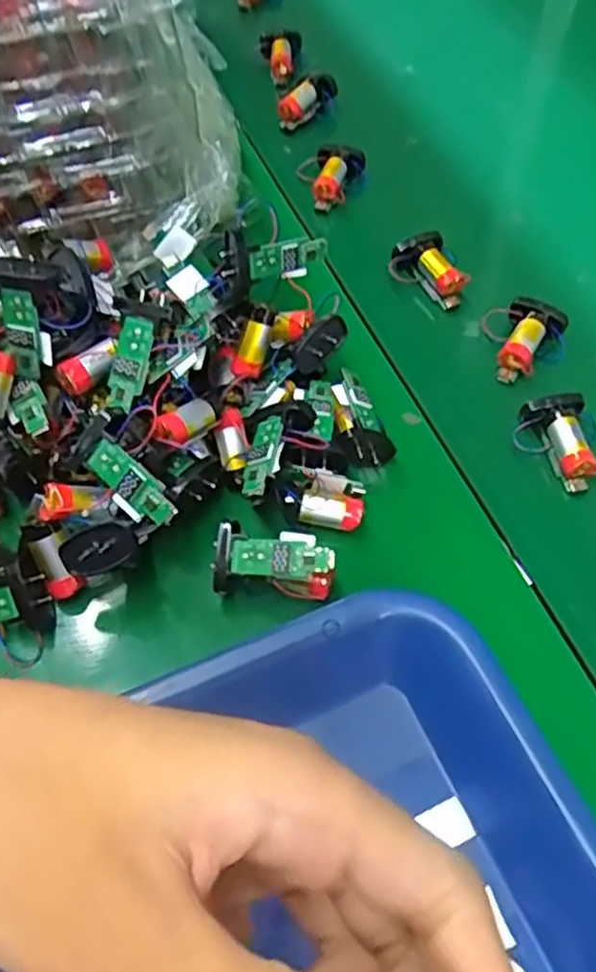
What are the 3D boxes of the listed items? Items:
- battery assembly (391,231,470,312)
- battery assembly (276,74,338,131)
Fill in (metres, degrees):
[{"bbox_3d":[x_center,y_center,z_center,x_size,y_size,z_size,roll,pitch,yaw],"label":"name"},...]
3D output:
[{"bbox_3d":[0.078,-0.128,0.443,0.035,0.021,0.044,-16,59,-12],"label":"battery assembly"},{"bbox_3d":[0.009,-0.283,0.542,0.019,0.022,0.058,34,62,19],"label":"battery assembly"}]

